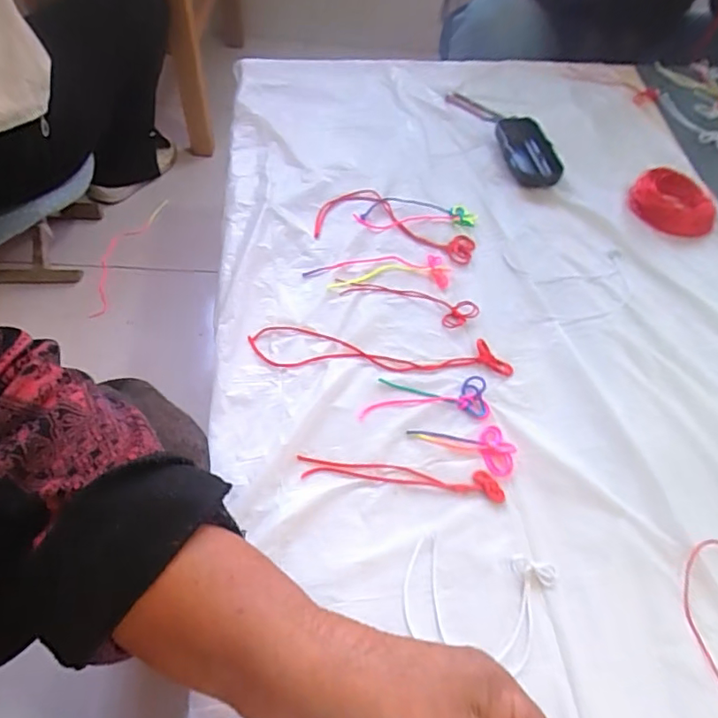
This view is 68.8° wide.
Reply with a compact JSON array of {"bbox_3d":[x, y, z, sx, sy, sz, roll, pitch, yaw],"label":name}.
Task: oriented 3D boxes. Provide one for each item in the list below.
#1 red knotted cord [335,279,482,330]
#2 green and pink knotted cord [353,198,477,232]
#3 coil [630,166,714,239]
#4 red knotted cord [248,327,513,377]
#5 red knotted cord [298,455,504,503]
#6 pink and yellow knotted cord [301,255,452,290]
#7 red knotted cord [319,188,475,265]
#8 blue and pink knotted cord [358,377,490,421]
[{"bbox_3d":[0.043,-0.055,0.479,0.130,0.006,0.032,17,55,8],"label":"red knotted cord"},{"bbox_3d":[0.058,-0.153,0.550,0.125,0.007,0.045,-5,55,-8],"label":"green and pink knotted cord"},{"bbox_3d":[0.347,-0.173,0.576,0.064,0.027,0.091,-34,63,-25],"label":"coil"},{"bbox_3d":[0.019,-0.004,0.443,0.220,0.006,0.039,4,54,-2],"label":"red knotted cord"},{"bbox_3d":[0.031,0.085,0.381,0.148,0.004,0.019,7,54,0],"label":"red knotted cord"},{"bbox_3d":[0.018,-0.083,0.497,0.137,0.004,0.041,-2,55,-6],"label":"pink and yellow knotted cord"},{"bbox_3d":[0.039,-0.141,0.546,0.161,0.008,0.083,9,54,2],"label":"red knotted cord"},{"bbox_3d":[0.052,0.031,0.418,0.101,0.004,0.036,0,55,-4],"label":"blue and pink knotted cord"}]

